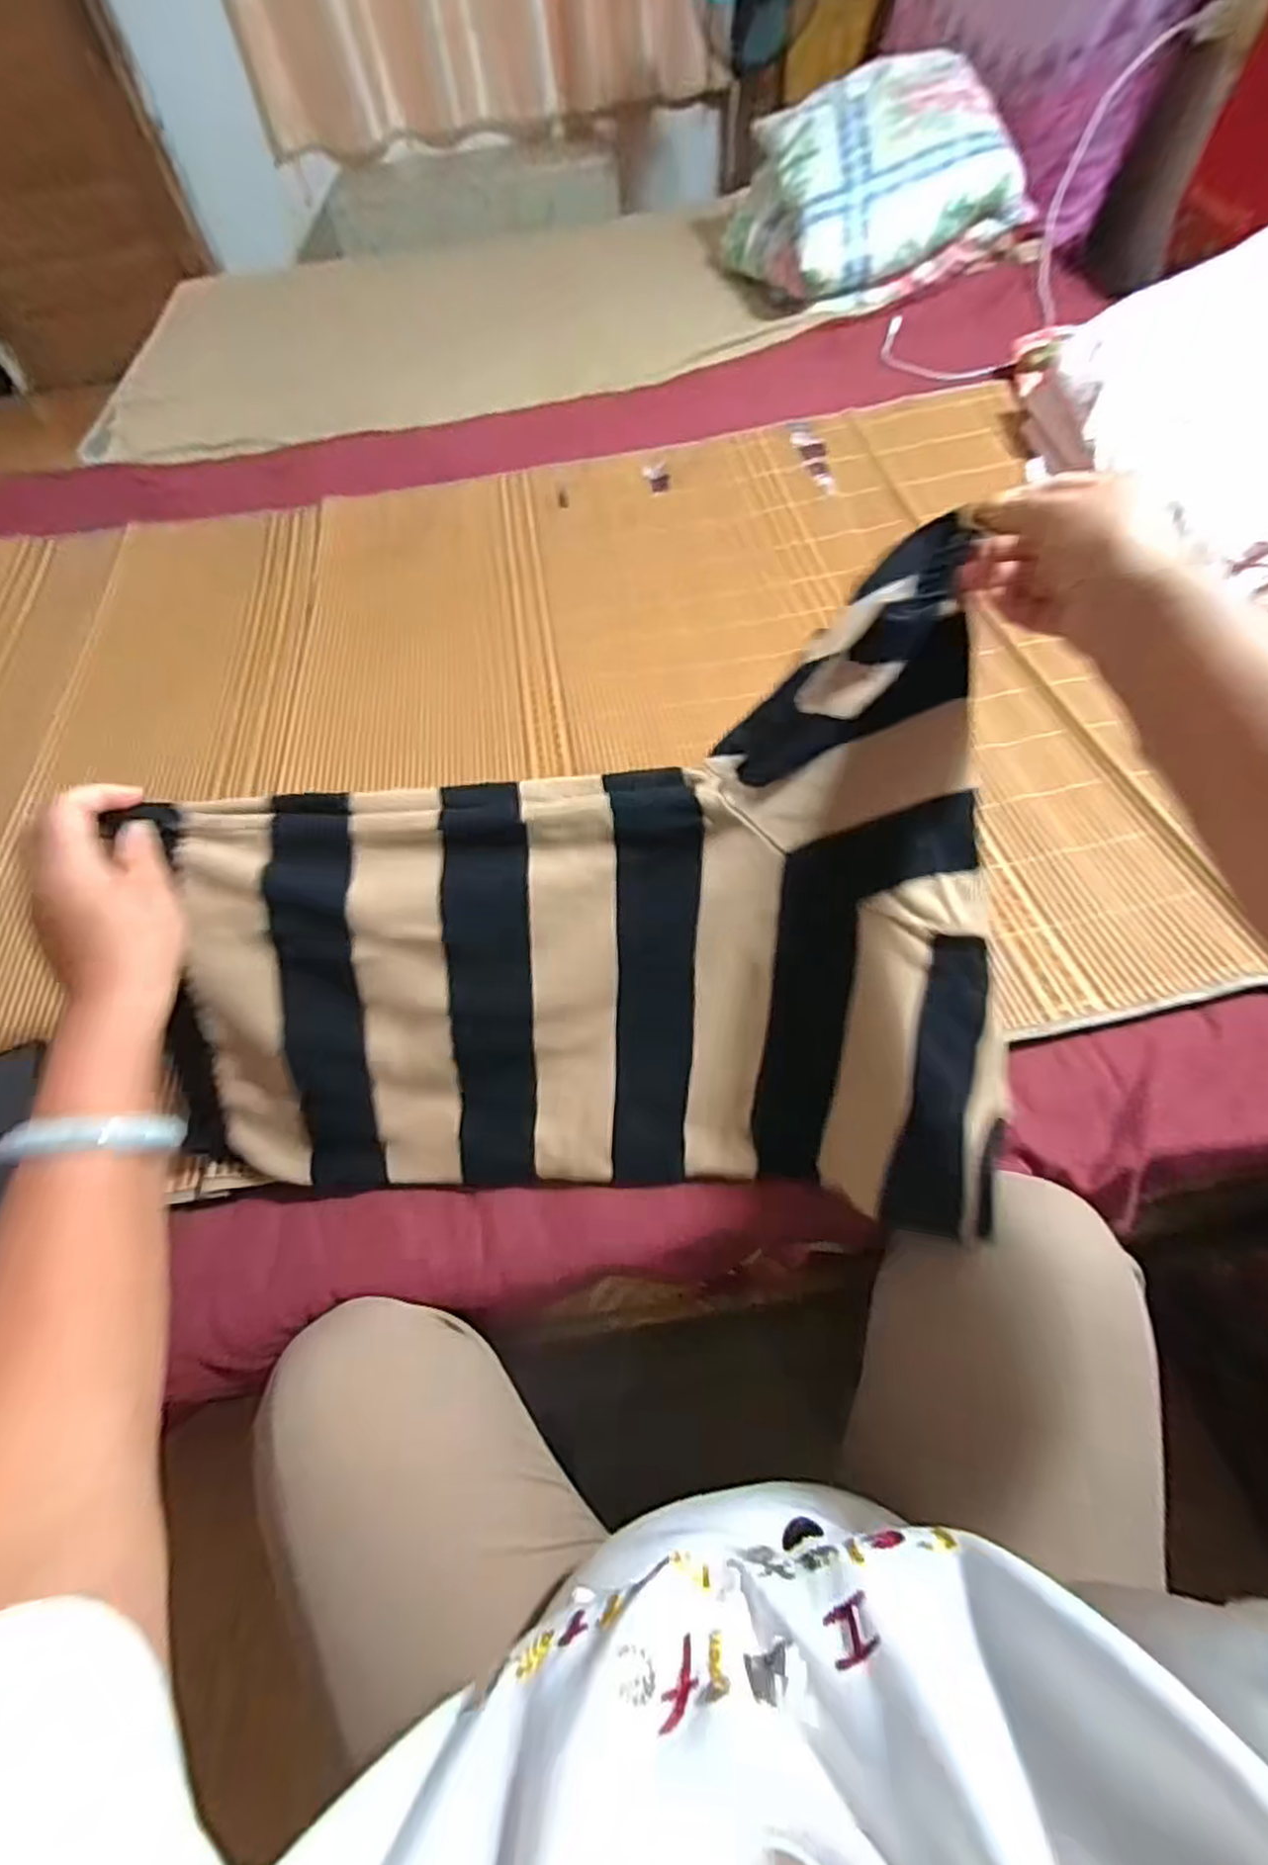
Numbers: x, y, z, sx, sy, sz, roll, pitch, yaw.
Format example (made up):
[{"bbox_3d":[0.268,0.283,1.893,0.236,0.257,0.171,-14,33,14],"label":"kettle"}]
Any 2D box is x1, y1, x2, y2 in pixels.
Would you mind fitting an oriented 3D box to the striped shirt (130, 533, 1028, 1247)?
[{"bbox_3d":[-0.022,-0.023,0.450,0.501,0.221,0.326,3,58,6],"label":"striped shirt"}]

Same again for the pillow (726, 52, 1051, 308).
[{"bbox_3d":[0.430,-1.288,1.177,0.423,0.213,0.375,-24,59,-8],"label":"pillow"}]

